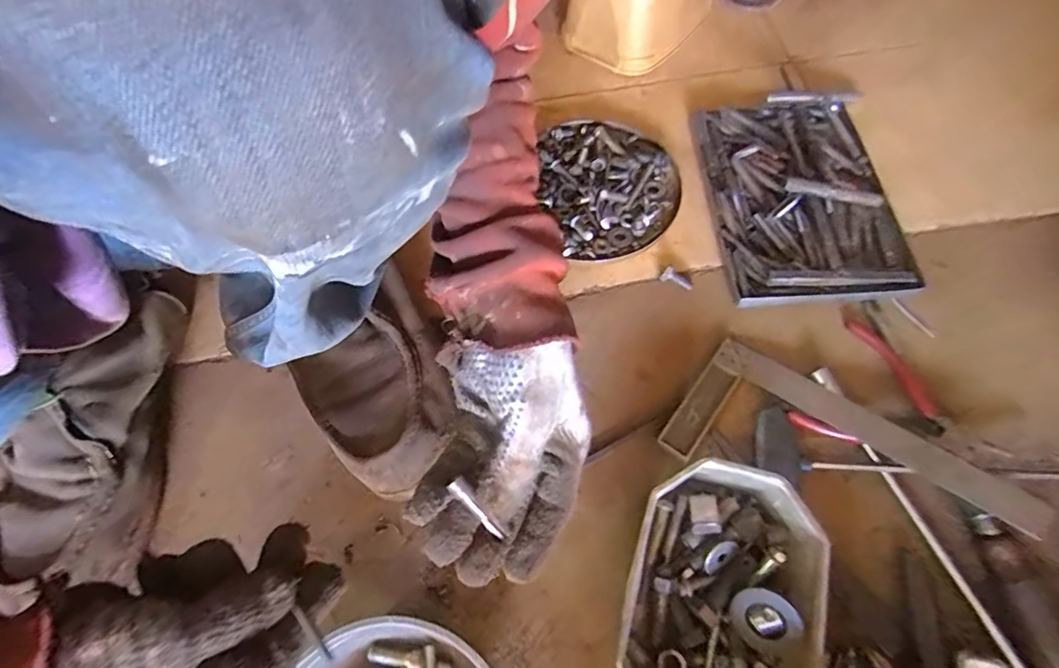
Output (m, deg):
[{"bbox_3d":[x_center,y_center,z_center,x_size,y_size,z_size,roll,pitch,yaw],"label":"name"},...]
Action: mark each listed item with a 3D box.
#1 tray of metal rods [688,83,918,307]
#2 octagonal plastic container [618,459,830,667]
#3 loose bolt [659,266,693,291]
[{"bbox_3d":[0.269,-0.144,0.519,0.170,0.031,0.256,-4,63,2],"label":"tray of metal rods"},{"bbox_3d":[0.136,0.191,0.367,0.128,0.056,0.184,14,65,11],"label":"octagonal plastic container"},{"bbox_3d":[0.143,-0.055,0.492,0.031,0.015,0.014,26,69,15],"label":"loose bolt"}]

